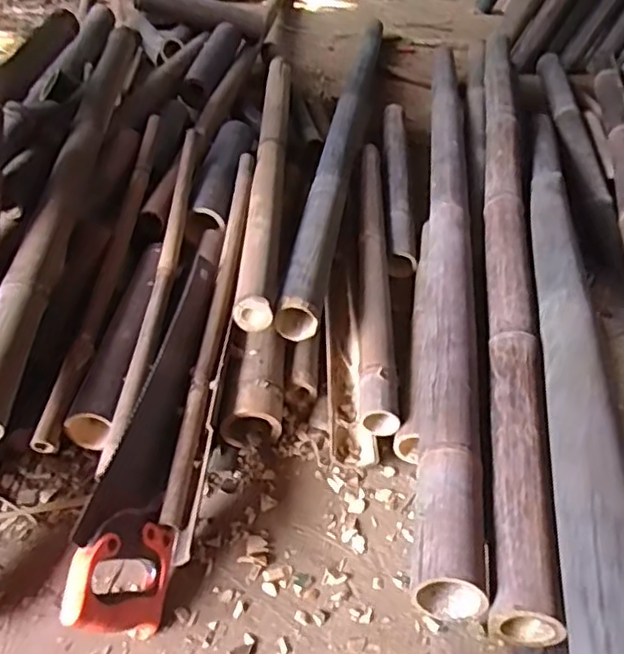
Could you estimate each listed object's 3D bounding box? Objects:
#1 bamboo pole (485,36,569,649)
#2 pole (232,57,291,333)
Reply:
[{"bbox_3d":[0.340,-0.200,1.102,0.067,0.081,1.457,10,42,6],"label":"bamboo pole"},{"bbox_3d":[-0.078,-0.339,1.191,0.056,0.042,0.988,3,42,-2],"label":"pole"}]

